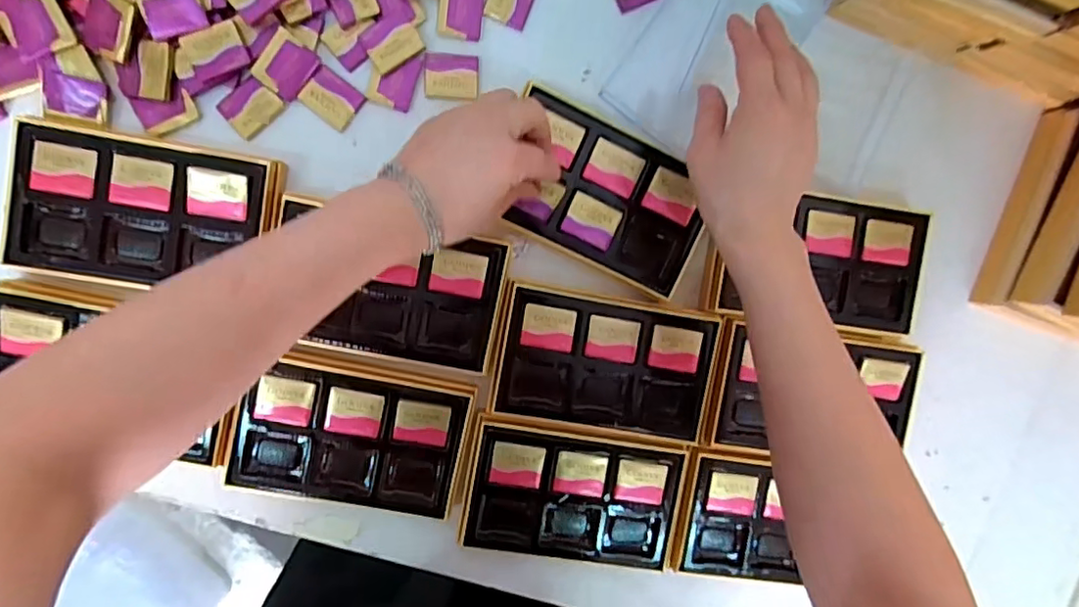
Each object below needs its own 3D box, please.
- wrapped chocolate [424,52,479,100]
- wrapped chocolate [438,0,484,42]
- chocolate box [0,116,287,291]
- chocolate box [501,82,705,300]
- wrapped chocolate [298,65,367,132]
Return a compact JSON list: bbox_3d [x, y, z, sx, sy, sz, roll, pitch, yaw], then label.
[{"bbox_3d":[-0.065,-0.169,0.439,0.039,0.005,0.033,1,96,-6],"label":"wrapped chocolate"},{"bbox_3d":[-0.058,-0.216,0.436,0.032,0.004,0.038,4,96,-6],"label":"wrapped chocolate"},{"bbox_3d":[-0.273,-0.062,0.416,0.164,0.031,0.103,10,95,-7],"label":"chocolate box"},{"bbox_3d":[0.052,-0.078,0.441,0.148,0.024,0.102,24,93,-8],"label":"chocolate box"},{"bbox_3d":[-0.152,-0.150,0.434,0.037,0.007,0.034,37,92,-8],"label":"wrapped chocolate"}]

